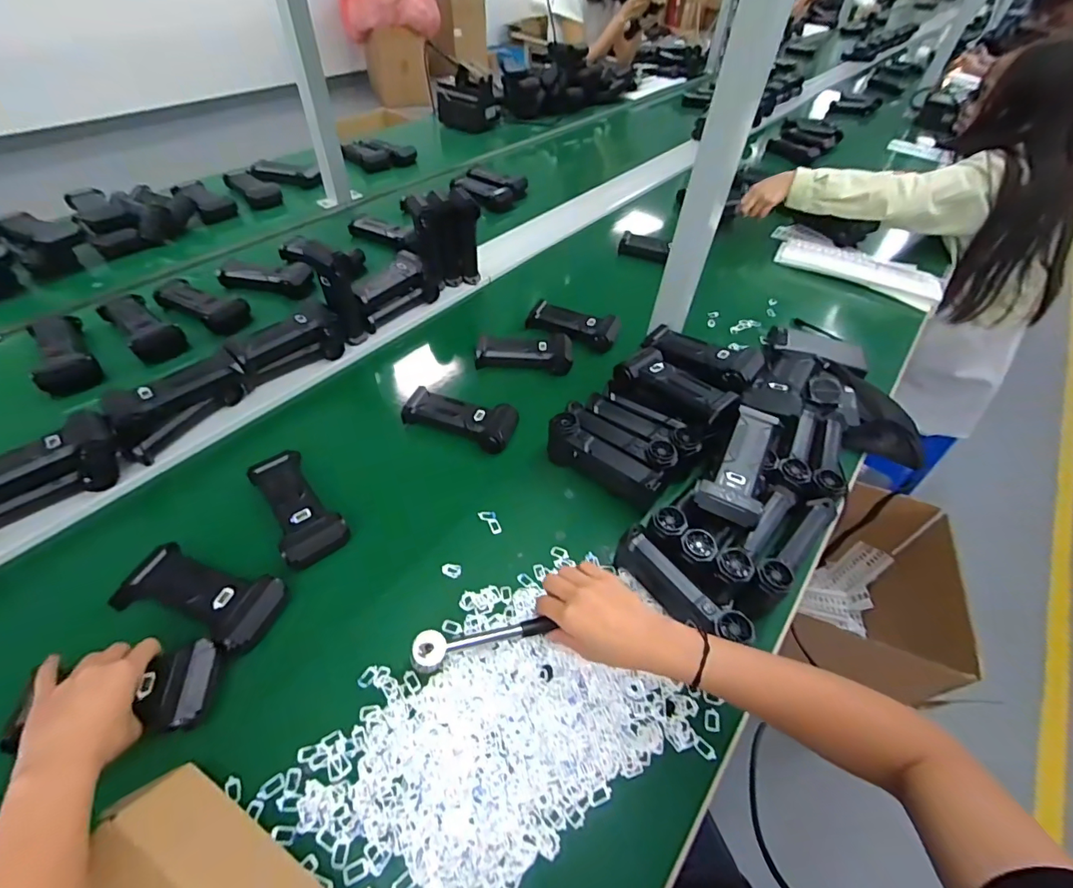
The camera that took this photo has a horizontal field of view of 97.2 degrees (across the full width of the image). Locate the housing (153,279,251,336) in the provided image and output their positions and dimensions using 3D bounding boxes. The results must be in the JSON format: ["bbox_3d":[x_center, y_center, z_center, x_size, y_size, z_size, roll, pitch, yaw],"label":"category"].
[{"bbox_3d":[-0.584,-0.241,0.828,0.150,0.046,0.073,24,52,15],"label":"housing"}]

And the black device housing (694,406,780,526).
[{"bbox_3d":[0.232,0.023,0.541,0.063,0.041,0.157,24,52,15],"label":"black device housing"}]

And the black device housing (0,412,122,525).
[{"bbox_3d":[-0.573,0.041,0.541,0.062,0.070,0.172,36,56,24],"label":"black device housing"}]

